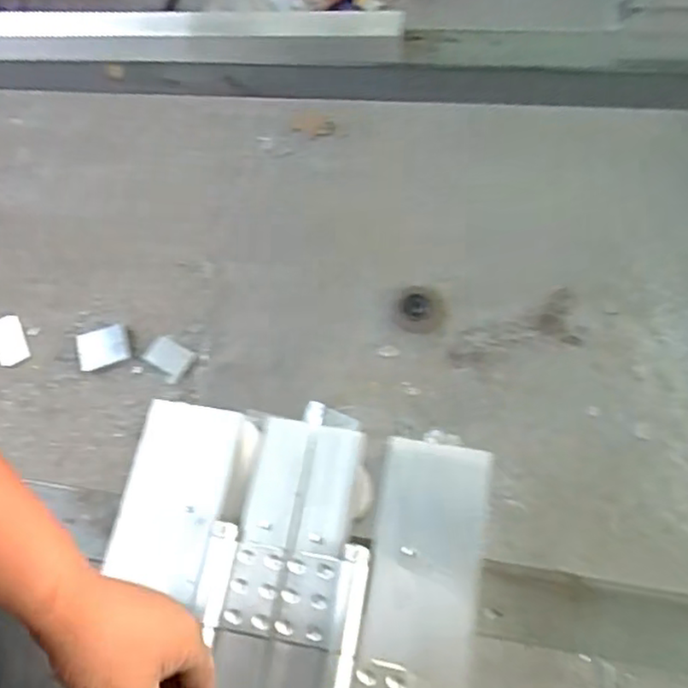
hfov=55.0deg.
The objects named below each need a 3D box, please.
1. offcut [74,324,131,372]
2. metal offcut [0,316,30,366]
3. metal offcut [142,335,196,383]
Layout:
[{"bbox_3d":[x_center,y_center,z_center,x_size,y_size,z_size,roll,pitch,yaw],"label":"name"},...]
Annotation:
[{"bbox_3d":[-0.484,0.007,1.325,0.104,0.016,0.079,-14,67,-3],"label":"offcut"},{"bbox_3d":[-0.682,-0.007,1.343,0.063,0.011,0.109,-27,68,-8],"label":"metal offcut"},{"bbox_3d":[-0.345,0.027,1.303,0.096,0.010,0.070,32,73,15],"label":"metal offcut"}]

